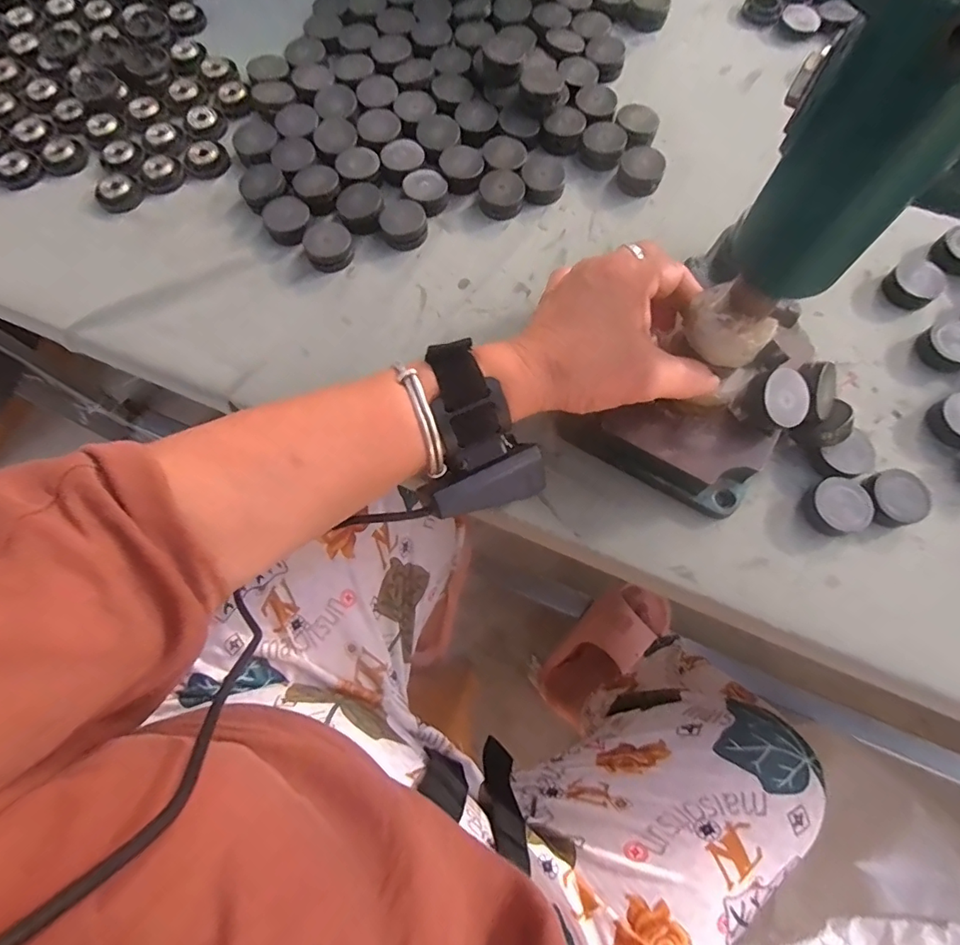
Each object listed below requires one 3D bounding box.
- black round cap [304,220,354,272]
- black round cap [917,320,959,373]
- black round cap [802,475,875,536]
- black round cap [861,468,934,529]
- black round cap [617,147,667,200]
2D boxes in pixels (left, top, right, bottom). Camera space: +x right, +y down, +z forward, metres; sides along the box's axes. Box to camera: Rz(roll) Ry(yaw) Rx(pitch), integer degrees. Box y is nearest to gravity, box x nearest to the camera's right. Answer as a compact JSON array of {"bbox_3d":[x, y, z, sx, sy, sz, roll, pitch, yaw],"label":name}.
[{"bbox_3d":[-0.108,-0.163,0.354,0.032,0.016,0.035,0,73,0],"label":"black round cap"},{"bbox_3d":[0.315,-0.086,0.331,0.037,0.012,0.032,-32,76,-9],"label":"black round cap"},{"bbox_3d":[0.212,0.021,0.295,0.029,0.016,0.032,-26,75,-7],"label":"black round cap"},{"bbox_3d":[0.244,0.016,0.295,0.032,0.018,0.032,0,73,0],"label":"black round cap"},{"bbox_3d":[0.120,-0.225,0.372,0.033,0.019,0.031,0,73,0],"label":"black round cap"}]

